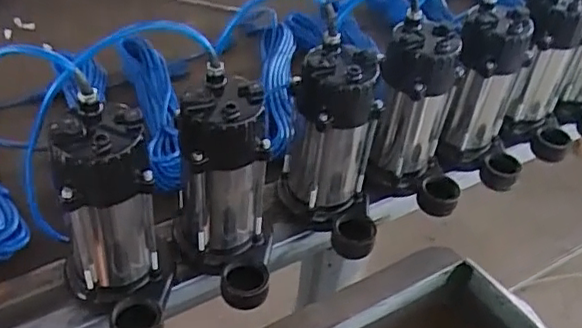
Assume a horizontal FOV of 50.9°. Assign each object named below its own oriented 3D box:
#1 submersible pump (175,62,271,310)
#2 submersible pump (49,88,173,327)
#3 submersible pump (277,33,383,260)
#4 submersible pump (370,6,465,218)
[{"bbox_3d":[-0.073,0.035,0.682,0.111,0.234,0.143,-2,41,-10],"label":"submersible pump"},{"bbox_3d":[-0.187,0.072,0.636,0.107,0.240,0.145,-9,43,-17],"label":"submersible pump"},{"bbox_3d":[0.060,-0.011,0.748,0.102,0.226,0.141,-6,42,-14],"label":"submersible pump"},{"bbox_3d":[0.175,-0.059,0.819,0.125,0.226,0.121,5,41,-2],"label":"submersible pump"}]

